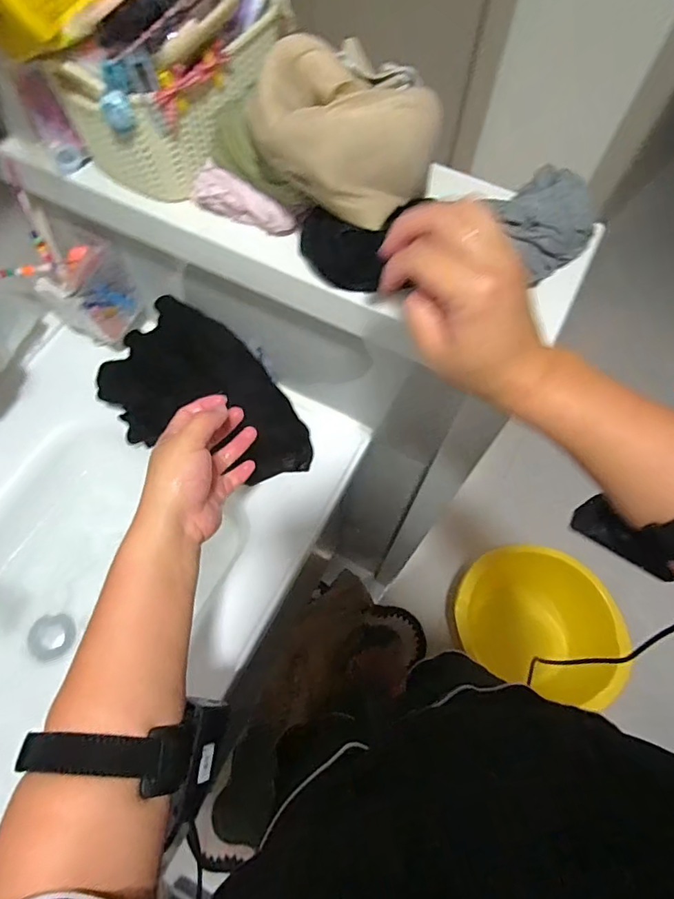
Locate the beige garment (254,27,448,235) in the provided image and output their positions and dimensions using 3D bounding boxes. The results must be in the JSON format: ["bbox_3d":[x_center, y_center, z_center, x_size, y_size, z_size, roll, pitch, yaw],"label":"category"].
[{"bbox_3d":[0.009,-0.211,0.337,0.134,0.081,0.071,-3,66,-2],"label":"beige garment"}]

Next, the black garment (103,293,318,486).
[{"bbox_3d":[-0.151,-0.064,0.592,0.250,0.113,0.149,23,68,9],"label":"black garment"}]

